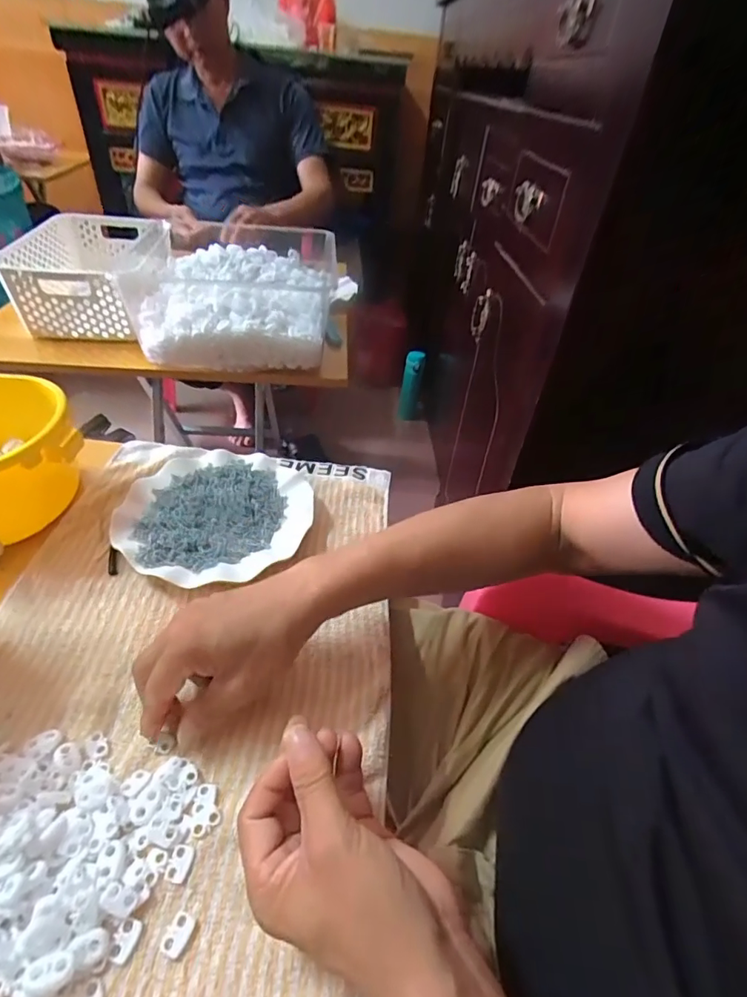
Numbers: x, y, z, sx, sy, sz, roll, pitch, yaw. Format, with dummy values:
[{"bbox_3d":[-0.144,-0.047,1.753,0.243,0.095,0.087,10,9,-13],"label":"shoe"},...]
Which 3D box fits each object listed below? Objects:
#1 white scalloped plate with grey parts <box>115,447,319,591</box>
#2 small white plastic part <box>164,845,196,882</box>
[{"bbox_3d":[-0.157,0.016,0.492,0.175,0.023,0.181,4,41,-3],"label":"white scalloped plate with grey parts"},{"bbox_3d":[-0.115,0.217,0.289,0.013,0.004,0.018,8,41,2],"label":"small white plastic part"}]

